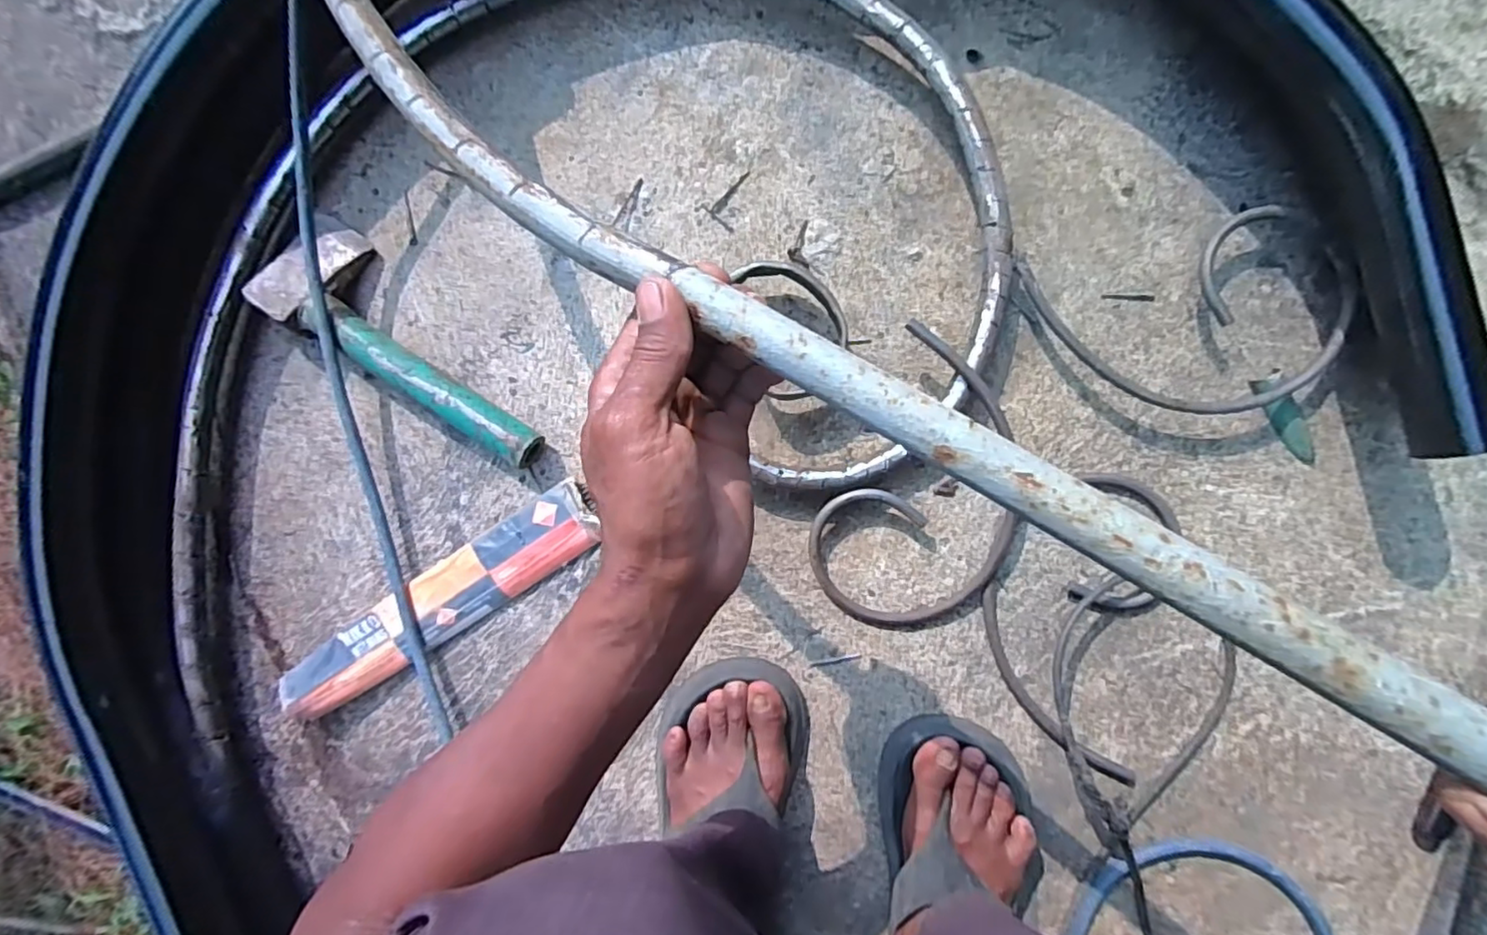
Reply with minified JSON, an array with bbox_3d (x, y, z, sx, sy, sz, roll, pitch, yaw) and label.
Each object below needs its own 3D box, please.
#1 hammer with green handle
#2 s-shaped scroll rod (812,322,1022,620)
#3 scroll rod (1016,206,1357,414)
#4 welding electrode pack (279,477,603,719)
[{"bbox_3d":[-0.260,-0.098,0.508,0.258,0.043,0.082,34,95,4],"label":"hammer with green handle"},{"bbox_3d":[0.140,0.025,0.472,0.142,0.038,0.214,26,94,5],"label":"s-shaped scroll rod"},{"bbox_3d":[0.309,-0.100,0.450,0.203,0.034,0.134,-12,90,6],"label":"scroll rod"},{"bbox_3d":[-0.248,0.110,0.518,0.289,0.028,0.055,-33,88,6],"label":"welding electrode pack"}]

